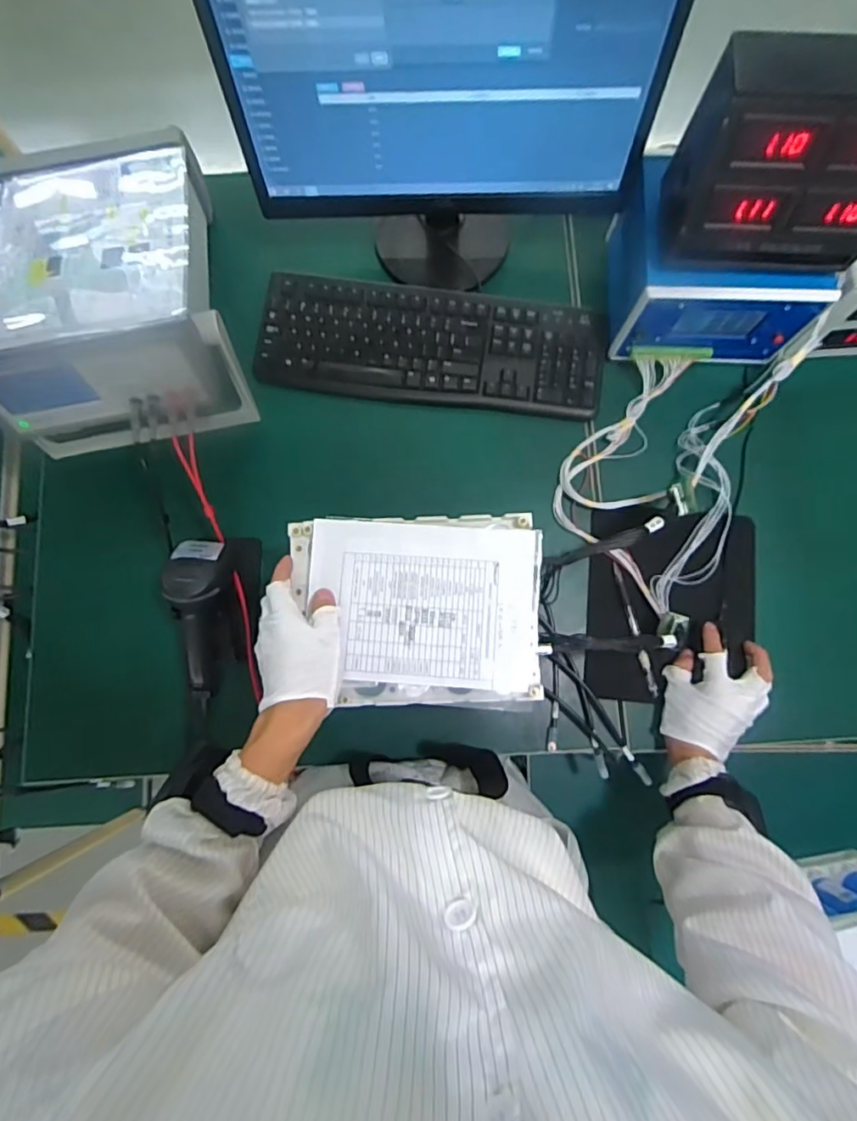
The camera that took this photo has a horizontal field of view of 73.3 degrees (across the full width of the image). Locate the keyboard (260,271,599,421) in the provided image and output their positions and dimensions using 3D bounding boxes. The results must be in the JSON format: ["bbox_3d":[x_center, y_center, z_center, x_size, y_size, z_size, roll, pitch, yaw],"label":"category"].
[{"bbox_3d":[0.004,-0.273,0.738,0.433,0.027,0.144,6,82,3],"label":"keyboard"}]

